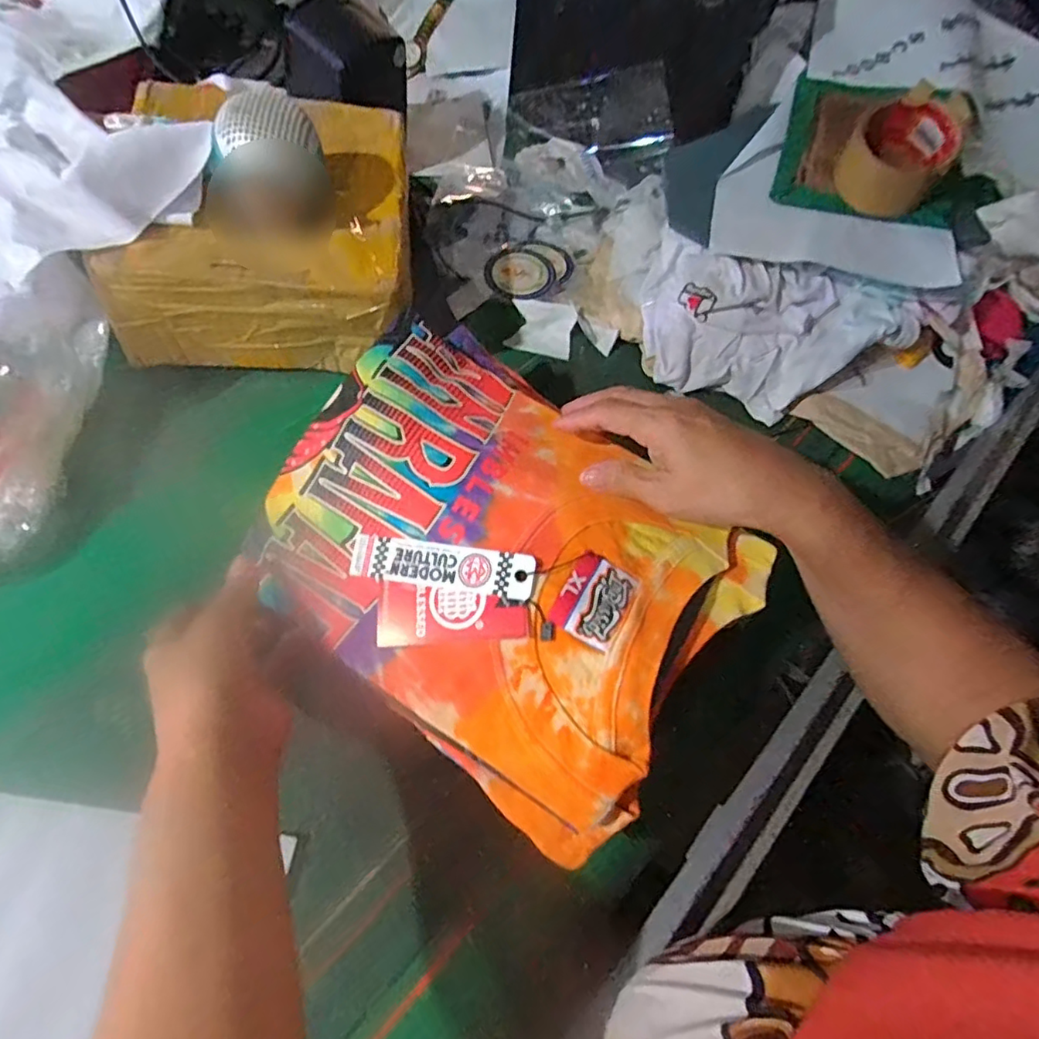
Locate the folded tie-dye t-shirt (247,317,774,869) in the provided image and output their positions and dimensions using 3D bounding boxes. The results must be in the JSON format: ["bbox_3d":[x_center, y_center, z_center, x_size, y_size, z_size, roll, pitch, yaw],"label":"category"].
[{"bbox_3d":[-0.015,0.019,0.368,0.288,0.057,0.221,37,67,14],"label":"folded tie-dye t-shirt"}]

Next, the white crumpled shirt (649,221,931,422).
[{"bbox_3d":[0.232,-0.175,0.549,0.246,0.070,0.141,25,64,5],"label":"white crumpled shirt"}]

